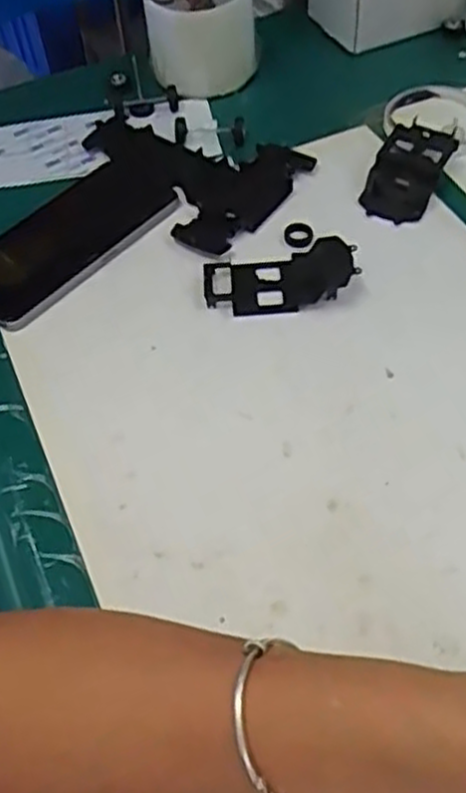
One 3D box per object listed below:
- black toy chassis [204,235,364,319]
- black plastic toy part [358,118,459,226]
[{"bbox_3d":[0.030,-0.079,0.500,0.095,0.021,0.049,-9,53,-3],"label":"black toy chassis"},{"bbox_3d":[0.126,-0.164,0.556,0.047,0.017,0.095,21,58,18],"label":"black plastic toy part"}]

